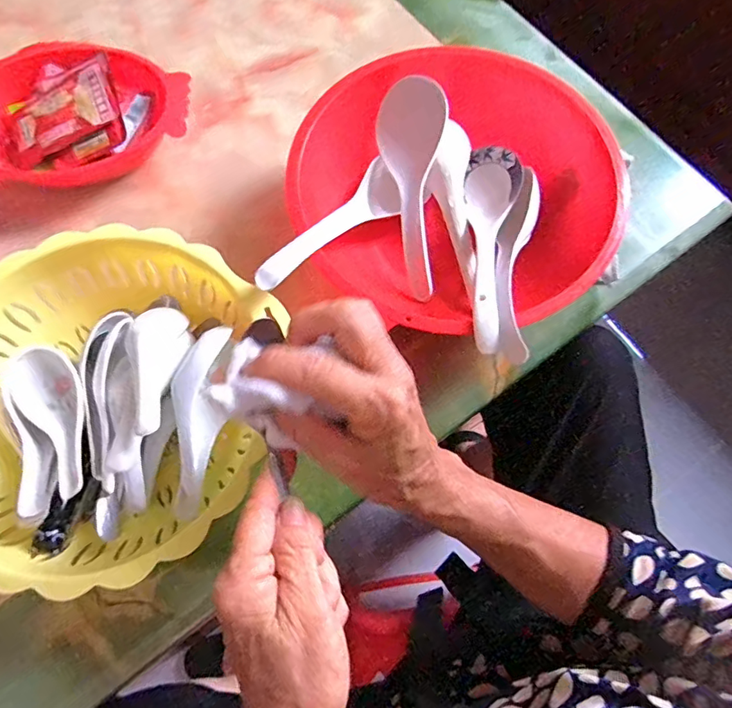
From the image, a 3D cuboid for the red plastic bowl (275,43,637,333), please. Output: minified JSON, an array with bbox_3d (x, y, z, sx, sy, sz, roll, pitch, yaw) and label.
[{"bbox_3d":[0.069,-0.121,0.425,0.240,0.077,0.242,-1,72,2],"label":"red plastic bowl"}]

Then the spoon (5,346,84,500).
[{"bbox_3d":[-0.208,0.048,0.357,0.043,0.035,0.122,-36,59,-9],"label":"spoon"}]

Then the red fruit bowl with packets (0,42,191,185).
[{"bbox_3d":[-0.268,-0.219,0.476,0.216,0.049,0.138,-10,72,-1],"label":"red fruit bowl with packets"}]

